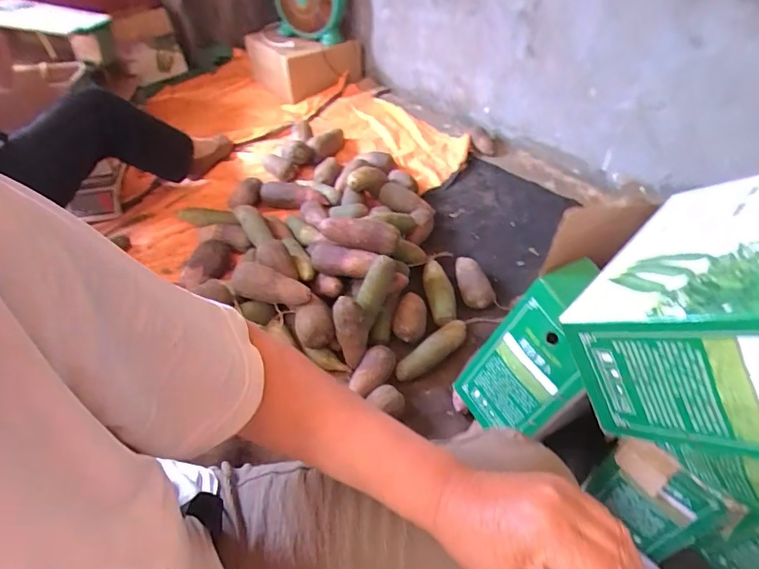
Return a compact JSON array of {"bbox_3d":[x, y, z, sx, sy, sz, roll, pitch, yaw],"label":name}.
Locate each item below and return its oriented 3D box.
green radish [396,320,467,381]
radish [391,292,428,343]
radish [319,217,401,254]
[{"bbox_3d":[0.119,0.143,0.980,0.201,0.043,0.054,-33,53,-27],"label":"green radish"},{"bbox_3d":[0.071,0.063,1.029,0.071,0.058,0.118,5,46,8],"label":"radish"},{"bbox_3d":[-0.044,-0.113,1.004,0.173,0.055,0.053,12,47,14],"label":"radish"}]

